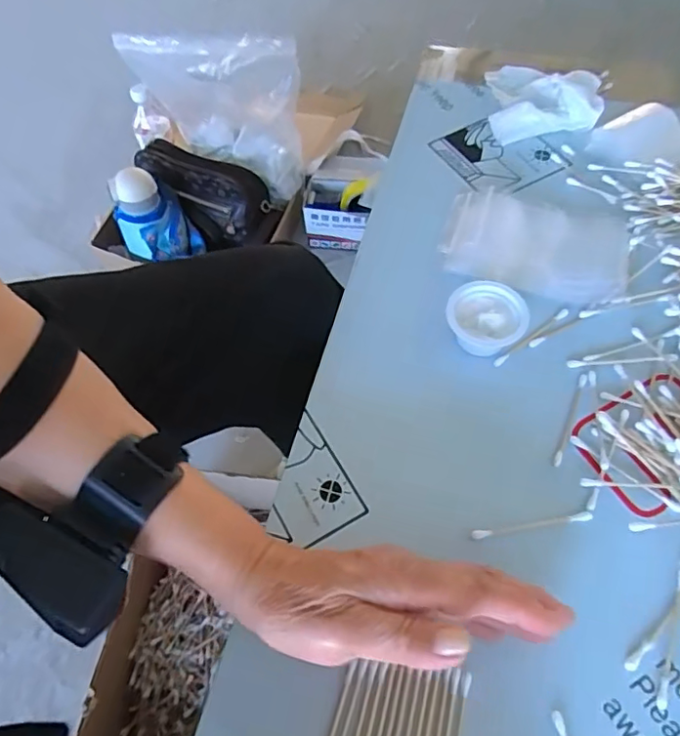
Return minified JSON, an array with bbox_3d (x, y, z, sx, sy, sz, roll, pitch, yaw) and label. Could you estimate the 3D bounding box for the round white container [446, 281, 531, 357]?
[{"bbox_3d":[0.103,-0.035,0.391,0.052,0.023,0.048,-1,61,2],"label":"round white container"}]

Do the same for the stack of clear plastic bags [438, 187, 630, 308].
[{"bbox_3d":[0.153,-0.099,0.438,0.139,0.015,0.094,16,63,12],"label":"stack of clear plastic bags"}]

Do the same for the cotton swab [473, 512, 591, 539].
[{"bbox_3d":[0.115,0.095,0.333,0.072,0.004,0.005,-8,61,-2],"label":"cotton swab"}]

